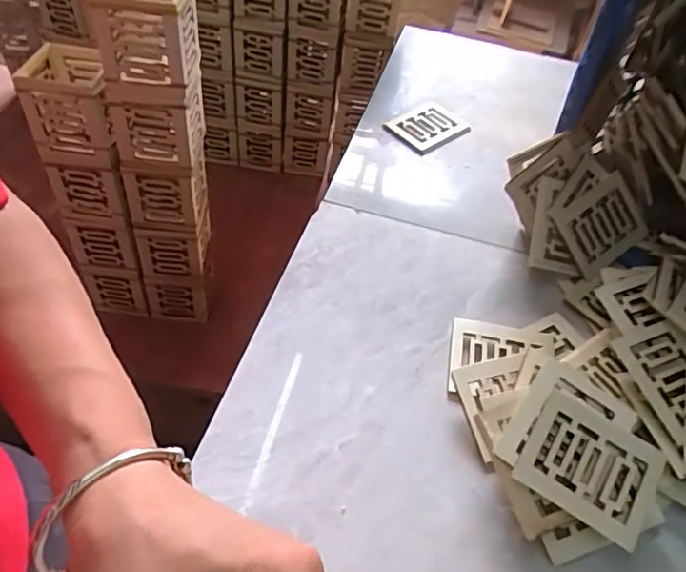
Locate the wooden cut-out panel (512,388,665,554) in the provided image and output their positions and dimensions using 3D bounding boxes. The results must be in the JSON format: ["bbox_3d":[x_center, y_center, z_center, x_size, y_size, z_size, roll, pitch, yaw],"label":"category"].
[{"bbox_3d":[0.159,0.115,0.360,0.082,0.006,0.067,30,70,11],"label":"wooden cut-out panel"}]

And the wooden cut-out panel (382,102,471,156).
[{"bbox_3d":[0.095,-0.180,0.630,0.080,0.011,0.060,-30,58,-27],"label":"wooden cut-out panel"}]

